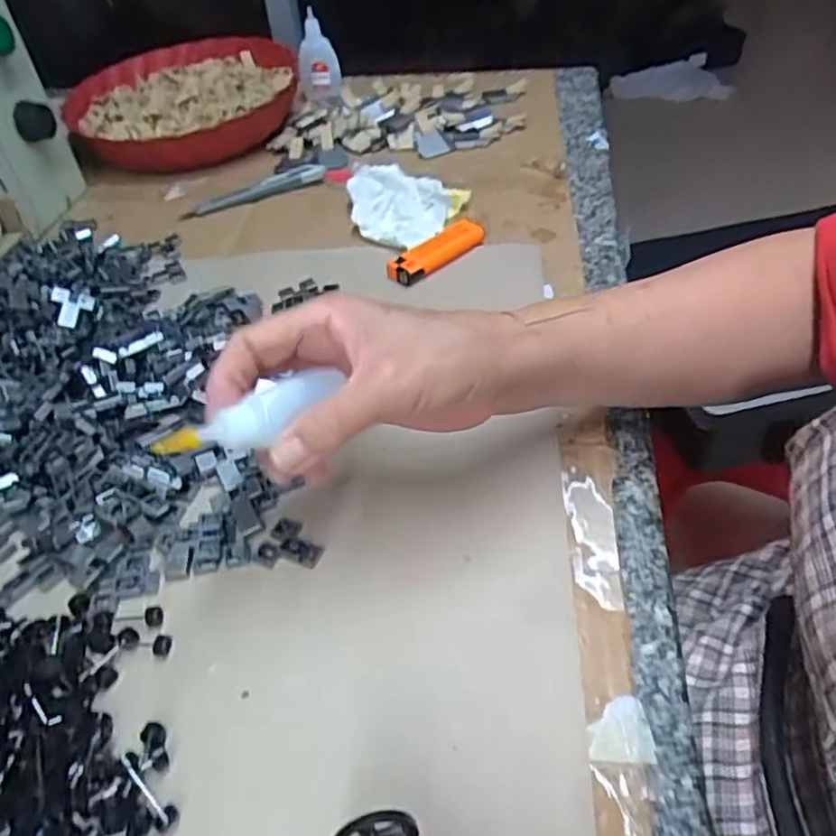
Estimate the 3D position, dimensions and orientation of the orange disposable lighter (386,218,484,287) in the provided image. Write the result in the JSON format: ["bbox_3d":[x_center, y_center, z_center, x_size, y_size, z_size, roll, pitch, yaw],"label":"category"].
[{"bbox_3d":[0.015,-0.124,0.499,0.083,0.018,0.023,-33,54,-27],"label":"orange disposable lighter"}]

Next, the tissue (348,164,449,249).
[{"bbox_3d":[-0.015,-0.170,0.546,0.079,0.022,0.118,-3,46,-2],"label":"tissue"}]

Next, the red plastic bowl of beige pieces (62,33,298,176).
[{"bbox_3d":[-0.247,-0.339,0.712,0.232,0.063,0.226,-3,44,3],"label":"red plastic bowl of beige pieces"}]

